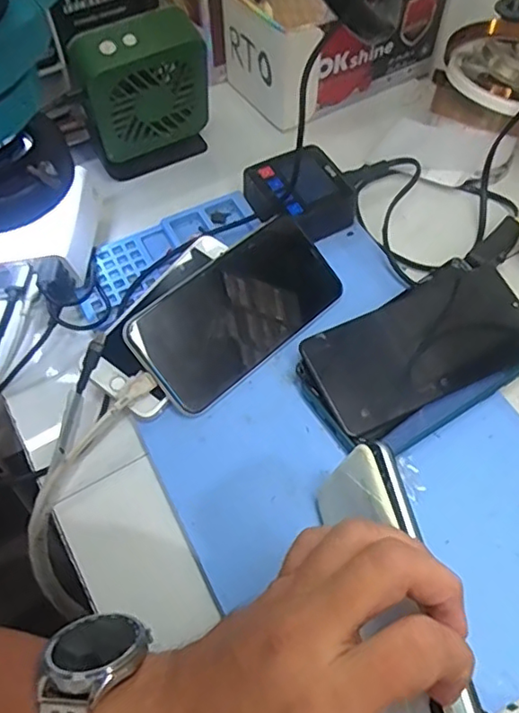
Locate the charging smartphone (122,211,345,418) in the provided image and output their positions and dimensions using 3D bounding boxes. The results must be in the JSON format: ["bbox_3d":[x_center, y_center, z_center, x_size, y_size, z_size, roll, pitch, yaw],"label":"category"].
[{"bbox_3d":[-0.012,-0.031,0.388,0.144,0.013,0.074,-39,97,-20],"label":"charging smartphone"}]

